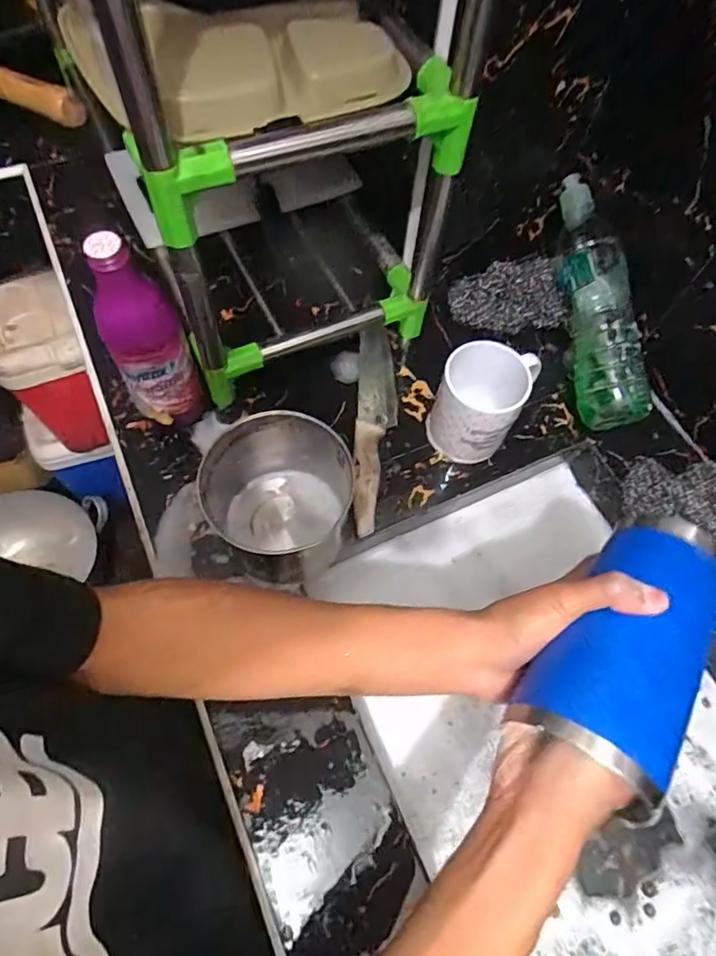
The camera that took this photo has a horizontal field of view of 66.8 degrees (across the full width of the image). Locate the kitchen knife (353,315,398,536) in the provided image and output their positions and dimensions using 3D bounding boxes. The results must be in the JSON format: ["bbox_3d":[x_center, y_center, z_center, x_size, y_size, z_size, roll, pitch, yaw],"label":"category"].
[{"bbox_3d":[0.020,-0.062,0.576,0.044,0.025,0.255,3,64,-1],"label":"kitchen knife"}]

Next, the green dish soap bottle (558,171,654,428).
[{"bbox_3d":[0.255,-0.187,0.579,0.070,0.068,0.263,-9,88,-6],"label":"green dish soap bottle"}]

